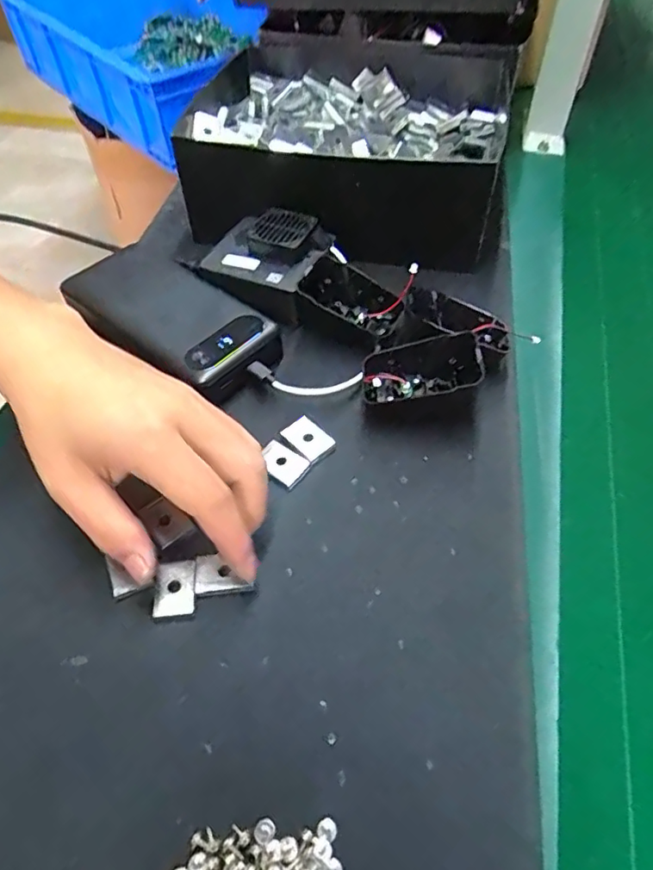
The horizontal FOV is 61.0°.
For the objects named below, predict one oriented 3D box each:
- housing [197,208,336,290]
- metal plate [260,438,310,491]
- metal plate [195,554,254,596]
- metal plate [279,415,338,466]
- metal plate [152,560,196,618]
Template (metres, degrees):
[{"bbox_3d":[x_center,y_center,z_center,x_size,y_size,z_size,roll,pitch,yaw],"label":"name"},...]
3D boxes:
[{"bbox_3d":[-0.040,-0.133,0.392,0.077,0.023,0.058,21,55,17],"label":"housing"},{"bbox_3d":[-0.025,0.016,0.317,0.028,0.007,0.020,32,58,24],"label":"metal plate"},{"bbox_3d":[-0.051,0.069,0.273,0.026,0.004,0.019,-5,67,-8],"label":"metal plate"},{"bbox_3d":[-0.011,0.003,0.325,0.029,0.006,0.020,41,73,19],"label":"metal plate"},{"bbox_3d":[-0.074,0.075,0.270,0.019,0.006,0.026,-7,51,-4],"label":"metal plate"}]

